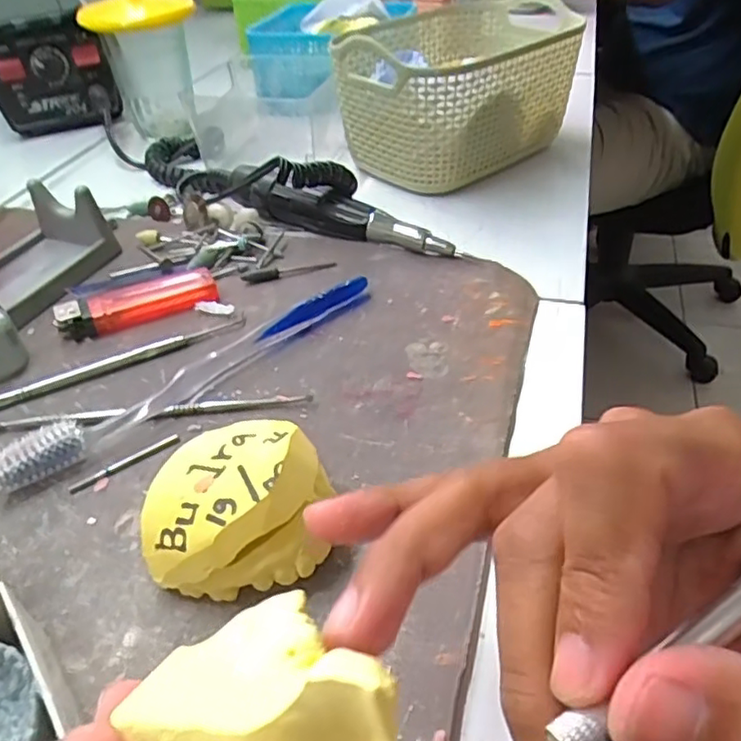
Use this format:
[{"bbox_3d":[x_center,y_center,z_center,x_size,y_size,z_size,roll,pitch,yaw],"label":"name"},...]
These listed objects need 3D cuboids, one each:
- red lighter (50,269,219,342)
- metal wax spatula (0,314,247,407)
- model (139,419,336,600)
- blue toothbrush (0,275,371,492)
[{"bbox_3d":[-0.120,-0.036,0.328,0.078,0.011,0.024,-18,43,-15],"label":"red lighter"},{"bbox_3d":[-0.130,-0.002,0.293,0.149,0.006,0.013,-20,43,-18],"label":"metal wax spatula"},{"bbox_3d":[-0.044,0.045,0.210,0.056,0.036,0.052,-2,41,2],"label":"model"},{"bbox_3d":[-0.075,-0.004,0.287,0.187,0.013,0.025,-33,49,-30],"label":"blue toothbrush"}]

